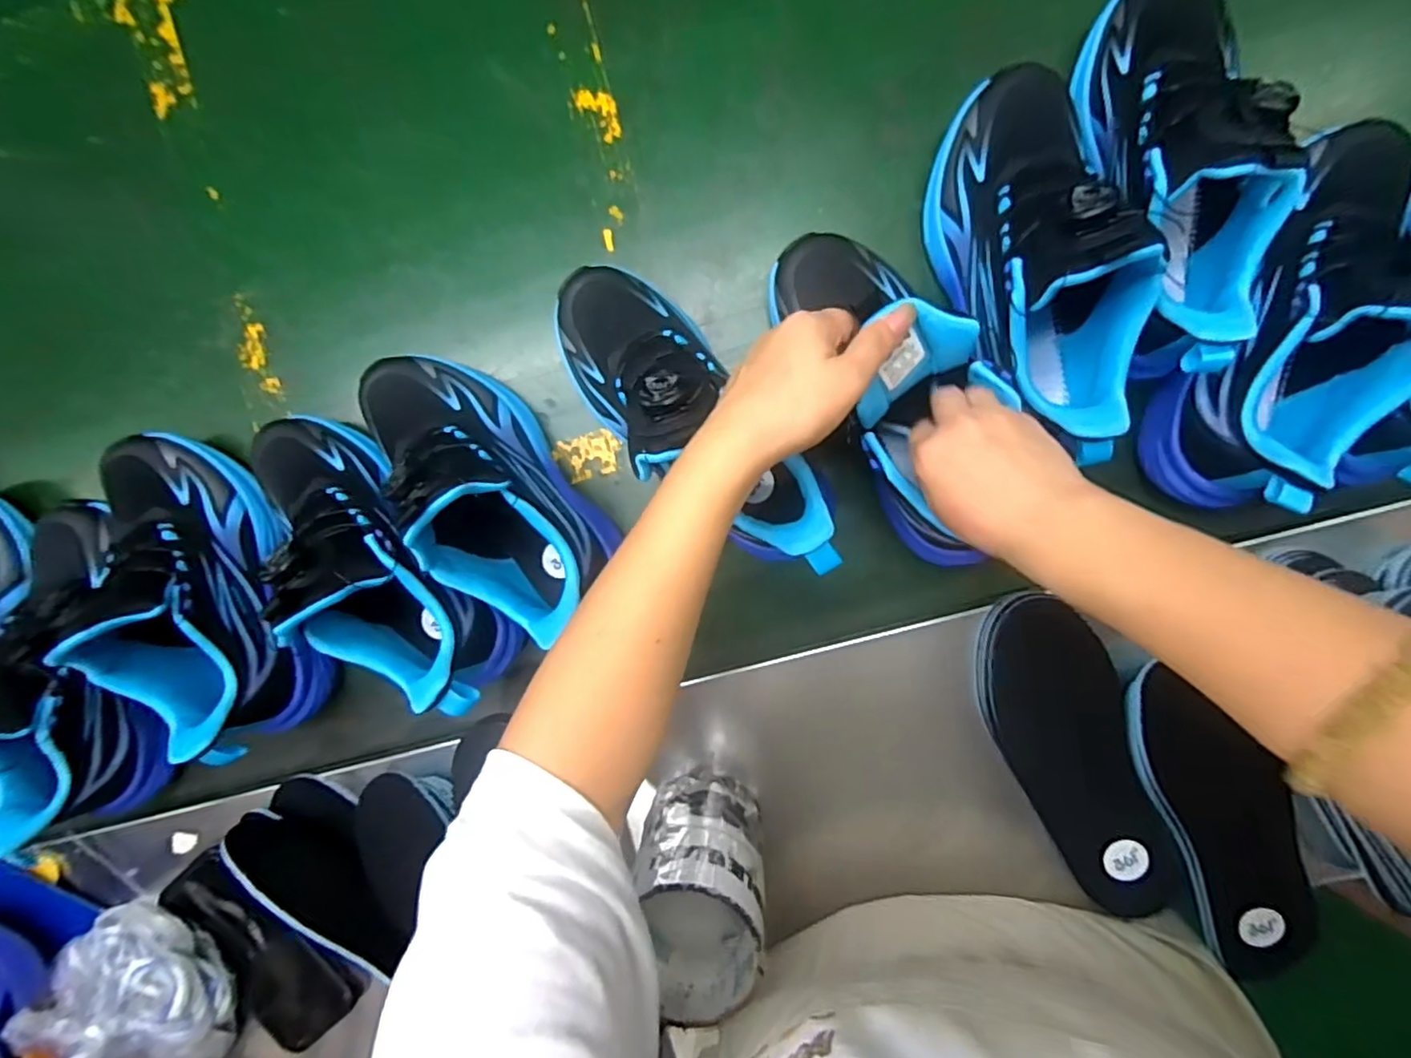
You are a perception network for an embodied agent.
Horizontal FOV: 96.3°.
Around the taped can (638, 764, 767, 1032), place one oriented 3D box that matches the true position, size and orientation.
[{"bbox_3d":[-0.001,0.221,0.390,0.071,0.112,0.087,-2,94,6],"label":"taped can"}]

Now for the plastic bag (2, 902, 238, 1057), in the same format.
[{"bbox_3d":[-0.412,0.344,0.454,0.129,0.050,0.104,30,96,-4],"label":"plastic bag"}]

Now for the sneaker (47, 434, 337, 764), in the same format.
[{"bbox_3d":[-0.352,0.041,0.428,0.088,0.125,0.227,-30,90,6],"label":"sneaker"}]

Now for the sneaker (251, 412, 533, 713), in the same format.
[{"bbox_3d":[-0.226,0.016,0.406,0.087,0.129,0.243,-40,77,7],"label":"sneaker"}]

